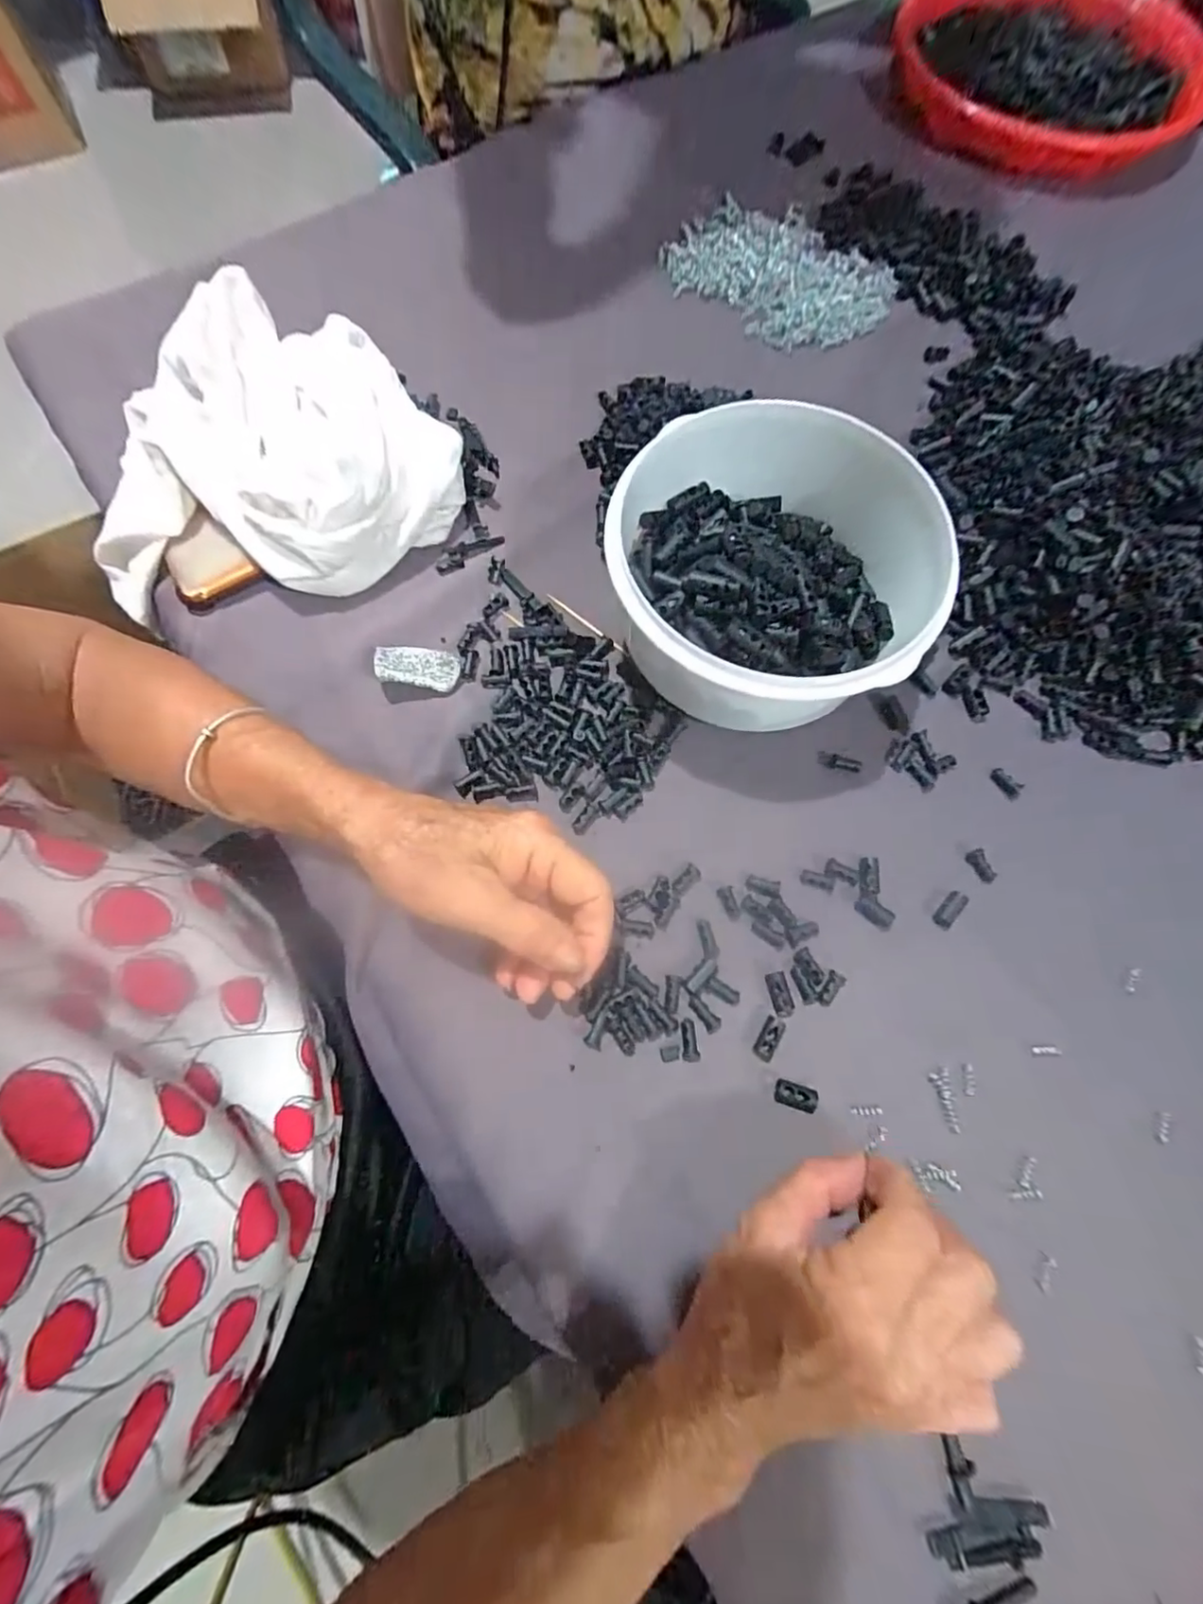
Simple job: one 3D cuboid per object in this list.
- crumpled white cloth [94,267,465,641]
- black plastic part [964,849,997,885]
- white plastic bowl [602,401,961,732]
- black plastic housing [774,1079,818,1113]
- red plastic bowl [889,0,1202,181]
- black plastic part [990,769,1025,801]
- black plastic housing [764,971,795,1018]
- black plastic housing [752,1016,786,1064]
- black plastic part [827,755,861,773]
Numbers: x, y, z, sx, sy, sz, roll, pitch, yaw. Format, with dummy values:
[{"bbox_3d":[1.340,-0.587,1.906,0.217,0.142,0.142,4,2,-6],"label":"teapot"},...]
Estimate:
[{"bbox_3d":[-0.196,-0.201,0.334,0.215,0.068,0.159,-13,75,-4],"label":"crumpled white cloth"},{"bbox_3d":[0.197,0.034,0.301,0.009,0.005,0.017,-18,75,-5],"label":"black plastic part"},{"bbox_3d":[0.089,-0.116,0.306,0.164,0.072,0.161,-2,74,-1],"label":"white plastic bowl"},{"bbox_3d":[0.091,0.137,0.270,0.019,0.005,0.011,16,75,5],"label":"black plastic housing"},{"bbox_3d":[0.348,-0.580,0.455,0.235,0.029,0.222,0,74,0],"label":"red plastic bowl"},{"bbox_3d":[0.218,-0.010,0.312,0.008,0.009,0.018,-25,76,-7],"label":"black plastic part"},{"bbox_3d":[0.087,0.094,0.283,0.010,0.005,0.020,-11,75,-3],"label":"black plastic housing"},{"bbox_3d":[0.080,0.113,0.277,0.010,0.007,0.020,27,76,7],"label":"black plastic housing"},{"bbox_3d":[0.133,-0.021,0.316,0.017,0.004,0.008,11,75,3],"label":"black plastic part"}]

